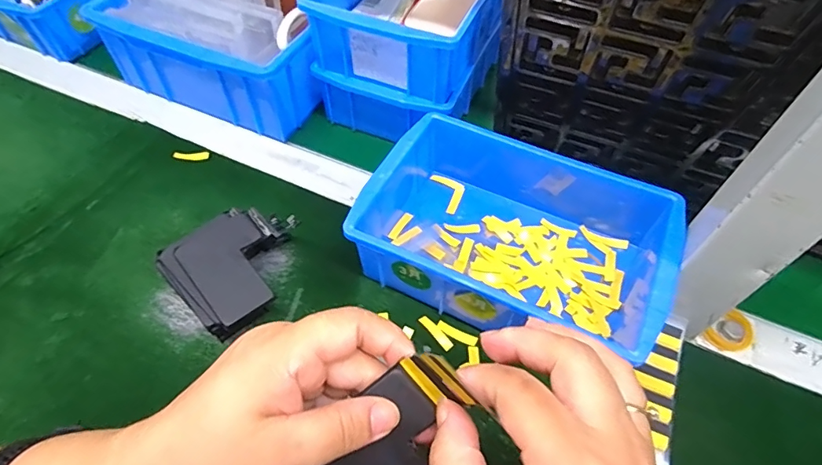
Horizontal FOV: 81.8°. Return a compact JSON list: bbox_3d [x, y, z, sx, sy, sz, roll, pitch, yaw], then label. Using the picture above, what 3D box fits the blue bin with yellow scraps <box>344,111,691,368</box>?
[{"bbox_3d":[0.072,0.003,0.339,0.201,0.065,0.136,25,57,16],"label":"blue bin with yellow scraps"}]

